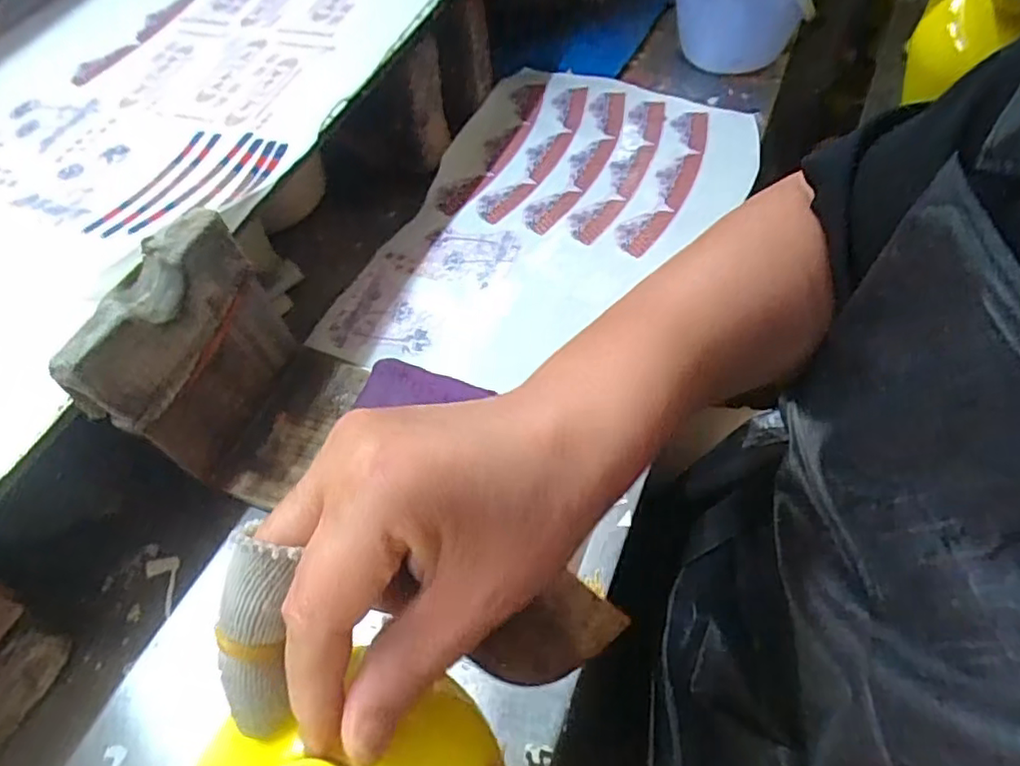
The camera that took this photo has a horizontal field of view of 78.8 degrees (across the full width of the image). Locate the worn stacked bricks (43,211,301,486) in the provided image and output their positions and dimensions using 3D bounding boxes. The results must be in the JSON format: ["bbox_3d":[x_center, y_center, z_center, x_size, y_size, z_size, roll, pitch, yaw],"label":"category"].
[{"bbox_3d":[-0.192,-0.022,0.372,0.037,0.120,0.116,14,59,12],"label":"worn stacked bricks"}]

